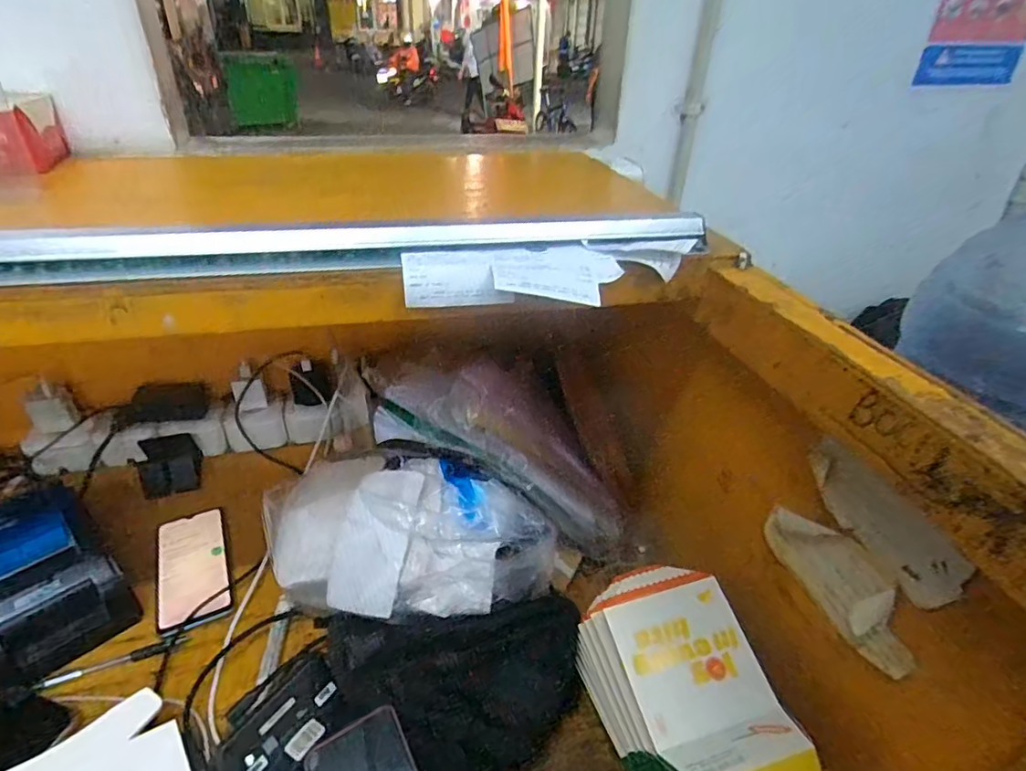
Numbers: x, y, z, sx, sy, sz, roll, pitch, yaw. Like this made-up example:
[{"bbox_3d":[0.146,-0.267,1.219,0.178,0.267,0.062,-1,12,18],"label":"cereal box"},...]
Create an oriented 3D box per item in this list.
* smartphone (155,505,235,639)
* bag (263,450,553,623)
[{"bbox_3d":[-0.367,0.207,0.644,0.074,0.011,0.159,-14,37,-24],"label":"smartphone"},{"bbox_3d":[-0.109,0.134,0.554,0.264,0.105,0.169,-6,34,-13],"label":"bag"}]

